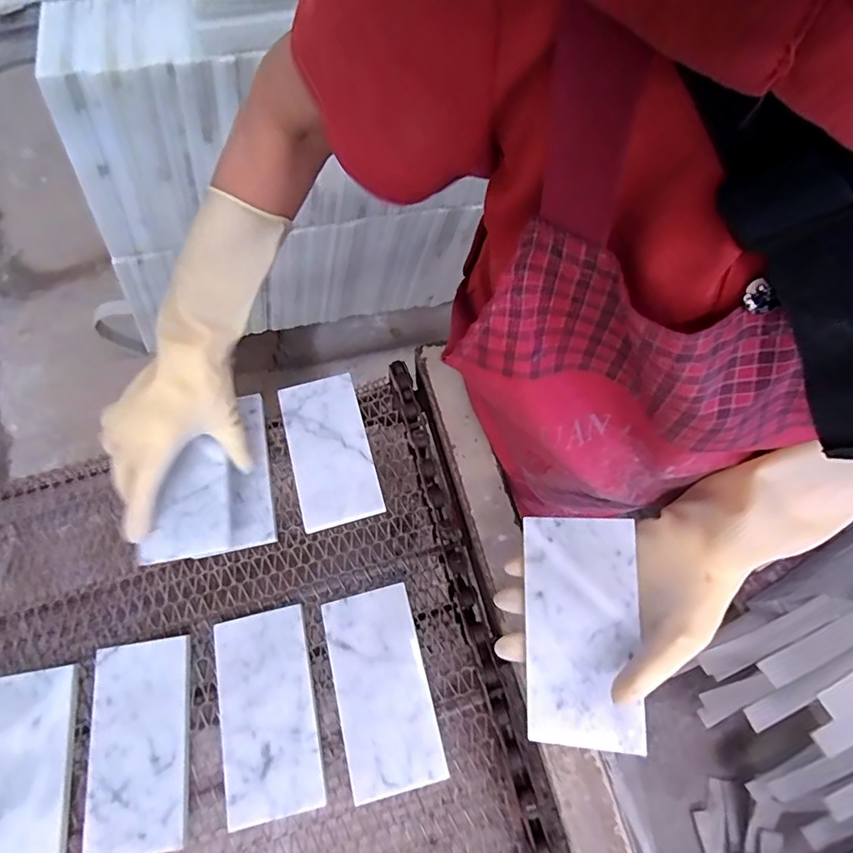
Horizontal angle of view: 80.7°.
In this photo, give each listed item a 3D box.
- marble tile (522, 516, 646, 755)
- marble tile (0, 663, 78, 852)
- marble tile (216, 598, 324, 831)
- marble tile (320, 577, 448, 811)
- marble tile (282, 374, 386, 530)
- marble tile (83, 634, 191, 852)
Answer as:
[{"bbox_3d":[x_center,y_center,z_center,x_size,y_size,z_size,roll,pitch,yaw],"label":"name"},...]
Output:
[{"bbox_3d":[0.108,0.142,0.355,0.074,0.006,0.151,-3,81,17],"label":"marble tile"},{"bbox_3d":[-0.335,0.287,0.413,0.080,0.016,0.153,-9,72,-4],"label":"marble tile"},{"bbox_3d":[-0.135,0.241,0.430,0.078,0.019,0.154,-12,72,-5],"label":"marble tile"},{"bbox_3d":[-0.039,0.219,0.425,0.076,0.004,0.152,-17,67,1],"label":"marble tile"},{"bbox_3d":[-0.098,0.021,0.503,0.077,0.012,0.153,-15,73,-6],"label":"marble tile"},{"bbox_3d":[-0.242,0.264,0.421,0.080,0.016,0.154,-7,72,-3],"label":"marble tile"}]

